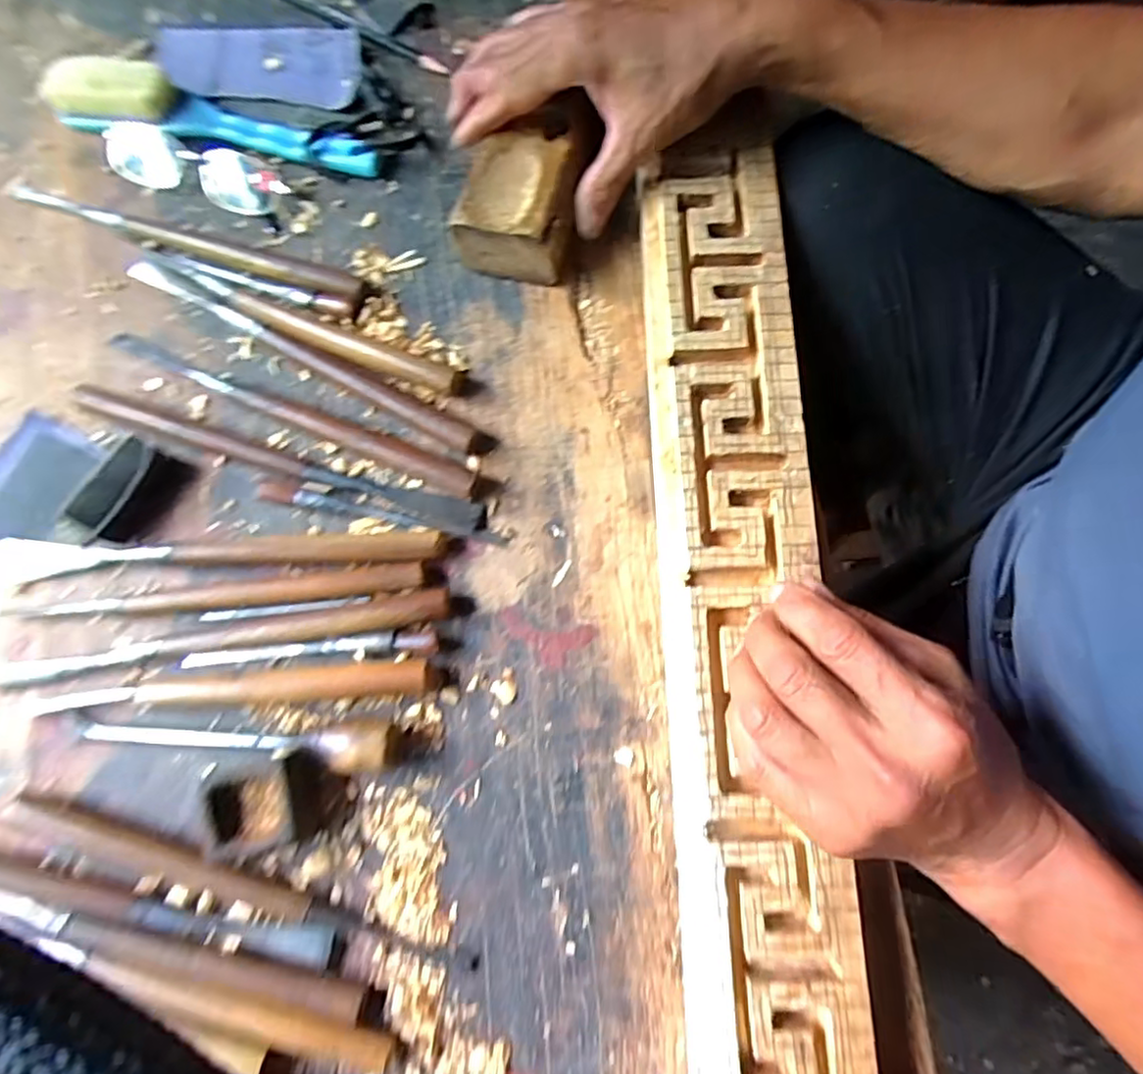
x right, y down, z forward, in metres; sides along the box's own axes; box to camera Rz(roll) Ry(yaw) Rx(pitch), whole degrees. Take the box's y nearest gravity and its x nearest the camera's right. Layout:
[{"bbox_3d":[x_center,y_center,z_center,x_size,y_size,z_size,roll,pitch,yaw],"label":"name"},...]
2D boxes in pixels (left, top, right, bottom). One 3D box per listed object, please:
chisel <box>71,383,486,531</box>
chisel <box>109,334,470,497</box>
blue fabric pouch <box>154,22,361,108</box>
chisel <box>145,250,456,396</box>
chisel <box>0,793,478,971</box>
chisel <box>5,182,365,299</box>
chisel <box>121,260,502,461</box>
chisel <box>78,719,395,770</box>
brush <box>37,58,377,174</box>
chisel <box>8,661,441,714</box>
[{"bbox_3d":[-0.176,-0.048,0.383,0.257,0.013,0.018,17,79,5],"label":"chisel"},{"bbox_3d":[-0.173,-0.079,0.387,0.253,0.014,0.018,23,79,6],"label":"chisel"},{"bbox_3d":[-0.225,-0.341,0.451,0.151,0.009,0.066,7,78,3],"label":"blue fabric pouch"},{"bbox_3d":[-0.174,-0.135,0.400,0.221,0.017,0.020,23,79,6],"label":"chisel"},{"bbox_3d":[-0.173,0.183,0.330,0.253,0.016,0.021,16,78,5],"label":"chisel"},{"bbox_3d":[-0.257,-0.195,0.417,0.261,0.014,0.019,18,79,5],"label":"chisel"},{"bbox_3d":[-0.169,-0.113,0.396,0.262,0.014,0.019,27,80,7],"label":"chisel"},{"bbox_3d":[-0.182,0.109,0.342,0.172,0.026,0.023,2,78,2],"label":"chisel"},{"bbox_3d":[-0.241,-0.281,0.424,0.225,0.037,0.032,10,78,3],"label":"brush"},{"bbox_3d":[-0.192,0.083,0.354,0.224,0.014,0.019,-3,78,1],"label":"chisel"}]

